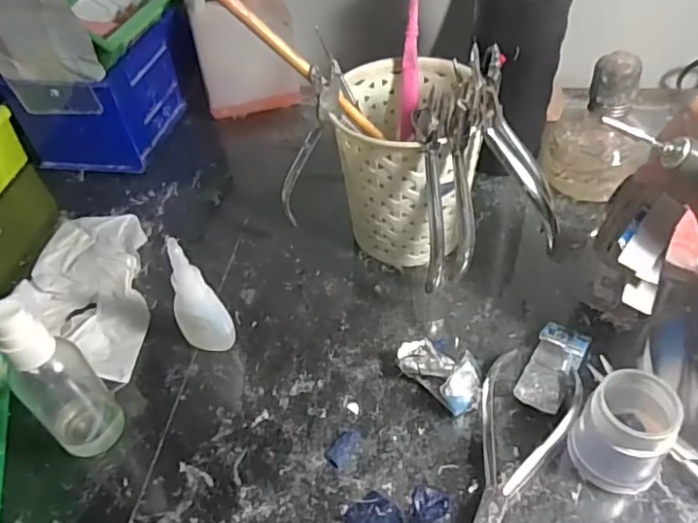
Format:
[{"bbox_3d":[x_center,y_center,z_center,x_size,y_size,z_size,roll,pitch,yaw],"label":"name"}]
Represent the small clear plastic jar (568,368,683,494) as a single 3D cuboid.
[{"bbox_3d":[0.139,0.084,0.279,0.043,0.048,0.044,-3,47,3],"label":"small clear plastic jar"}]

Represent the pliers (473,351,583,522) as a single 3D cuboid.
[{"bbox_3d":[0.079,0.100,0.294,0.050,0.011,0.123,25,54,26],"label":"pliers"}]

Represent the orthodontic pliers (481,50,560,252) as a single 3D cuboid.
[{"bbox_3d":[0.101,-0.063,0.324,0.030,0.119,0.018,-33,13,-23],"label":"orthodontic pliers"}]

